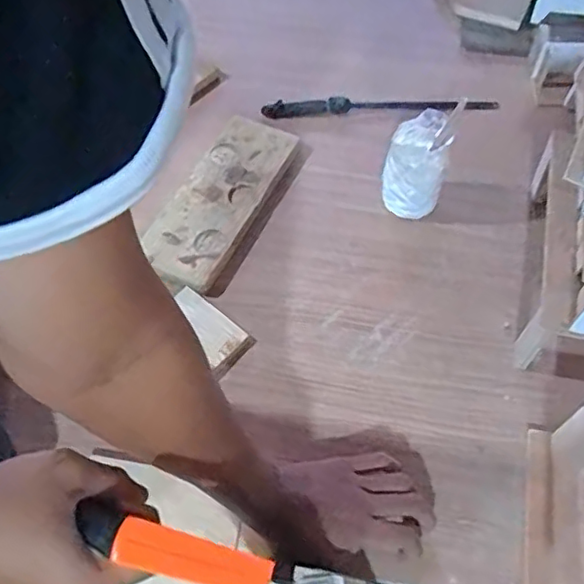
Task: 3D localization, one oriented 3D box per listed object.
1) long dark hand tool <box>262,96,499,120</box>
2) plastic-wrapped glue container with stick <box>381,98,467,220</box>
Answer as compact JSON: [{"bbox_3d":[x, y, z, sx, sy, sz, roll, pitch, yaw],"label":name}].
[{"bbox_3d":[0.115,-0.243,0.779,0.302,0.018,0.028,-2,60,1],"label":"long dark hand tool"},{"bbox_3d":[0.138,-0.141,0.657,0.065,0.116,0.064,15,62,11],"label":"plastic-wrapped glue container with stick"}]

